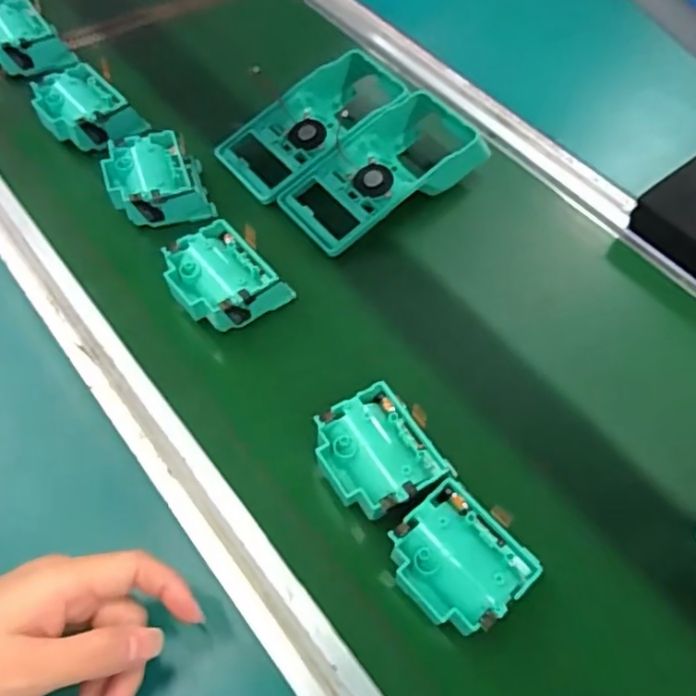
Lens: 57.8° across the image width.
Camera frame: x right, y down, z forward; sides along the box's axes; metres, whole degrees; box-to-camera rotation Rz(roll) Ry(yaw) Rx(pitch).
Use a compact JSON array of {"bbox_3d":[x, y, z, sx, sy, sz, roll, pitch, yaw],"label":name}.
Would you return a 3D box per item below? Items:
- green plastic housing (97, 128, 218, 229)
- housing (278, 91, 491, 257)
[{"bbox_3d":[-0.160,-0.138,0.528,0.078,0.041,0.078,-14,59,-13],"label":"green plastic housing"},{"bbox_3d":[0.033,-0.156,0.554,0.186,0.047,0.086,-32,65,-22],"label":"housing"}]

